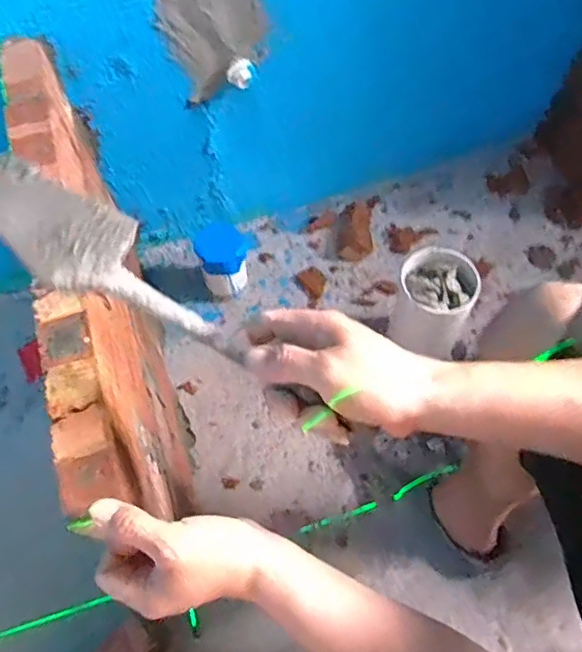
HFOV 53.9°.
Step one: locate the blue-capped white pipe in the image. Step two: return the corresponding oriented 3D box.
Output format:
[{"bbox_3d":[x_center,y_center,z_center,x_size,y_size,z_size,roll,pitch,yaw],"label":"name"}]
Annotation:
[{"bbox_3d":[-0.114,-0.103,0.985,0.076,0.142,0.072,-1,63,2],"label":"blue-capped white pipe"}]

